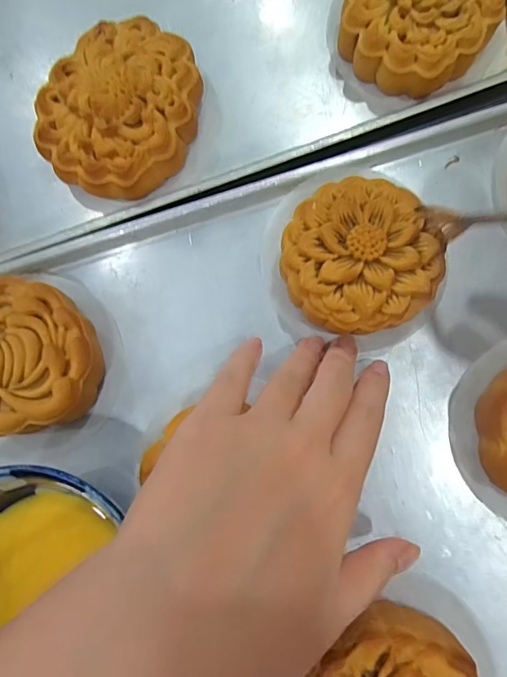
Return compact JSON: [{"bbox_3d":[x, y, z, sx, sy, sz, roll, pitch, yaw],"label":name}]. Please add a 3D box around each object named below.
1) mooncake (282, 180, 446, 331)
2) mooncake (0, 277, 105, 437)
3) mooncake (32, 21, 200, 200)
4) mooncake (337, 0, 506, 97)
[{"bbox_3d":[0.050,-0.038,0.234,0.069,0.036,0.071,0,83,2],"label":"mooncake"},{"bbox_3d":[-0.116,0.010,0.234,0.078,0.034,0.074,-11,83,1],"label":"mooncake"},{"bbox_3d":[-0.069,-0.120,0.250,0.073,0.035,0.088,26,84,5],"label":"mooncake"},{"bbox_3d":[0.092,-0.174,0.250,0.071,0.030,0.087,38,86,6],"label":"mooncake"}]

